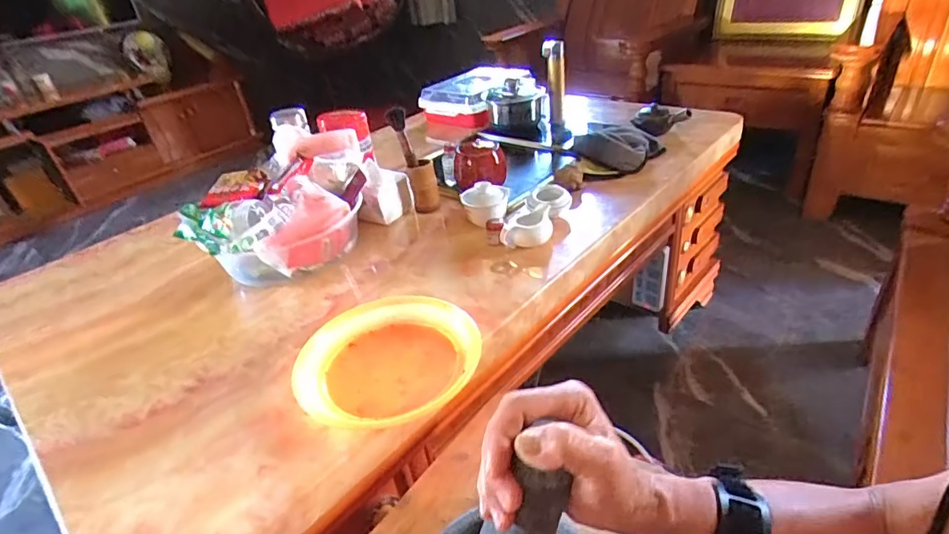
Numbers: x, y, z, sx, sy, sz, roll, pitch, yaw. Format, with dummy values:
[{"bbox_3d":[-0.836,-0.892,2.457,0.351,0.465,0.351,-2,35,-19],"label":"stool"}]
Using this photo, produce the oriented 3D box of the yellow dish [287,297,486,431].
[{"bbox_3d":[-0.111,0.115,0.647,0.207,0.032,0.220,-6,33,4],"label":"yellow dish"}]

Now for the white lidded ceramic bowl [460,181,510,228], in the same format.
[{"bbox_3d":[0.020,-0.106,0.913,0.084,0.075,0.062,-6,33,4],"label":"white lidded ceramic bowl"}]

